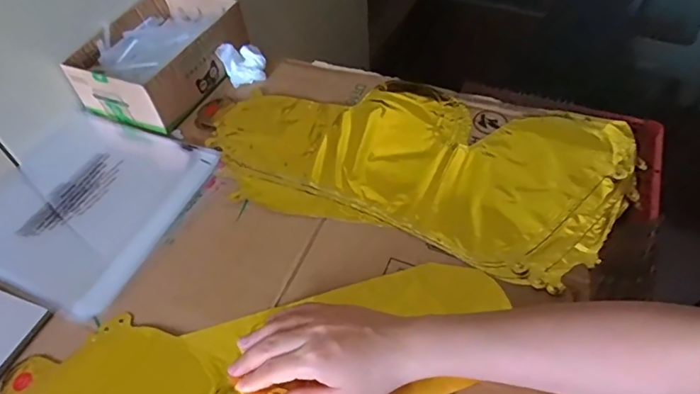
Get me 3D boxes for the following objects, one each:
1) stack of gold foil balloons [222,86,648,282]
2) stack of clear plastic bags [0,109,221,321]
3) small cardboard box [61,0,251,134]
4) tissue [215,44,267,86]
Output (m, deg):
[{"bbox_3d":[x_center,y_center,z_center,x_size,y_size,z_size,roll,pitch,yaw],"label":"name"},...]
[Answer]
[{"bbox_3d":[0.068,-0.045,0.525,0.425,0.016,0.213,13,53,14],"label":"stack of gold foil balloons"},{"bbox_3d":[-0.277,-0.002,0.521,0.211,0.010,0.212,17,54,17],"label":"stack of clear plastic bags"},{"bbox_3d":[-0.224,-0.172,0.614,0.147,0.066,0.189,14,53,15],"label":"small cardboard box"},{"bbox_3d":[-0.132,-0.168,0.619,0.052,0.040,0.042,-23,53,-14],"label":"tissue"}]

